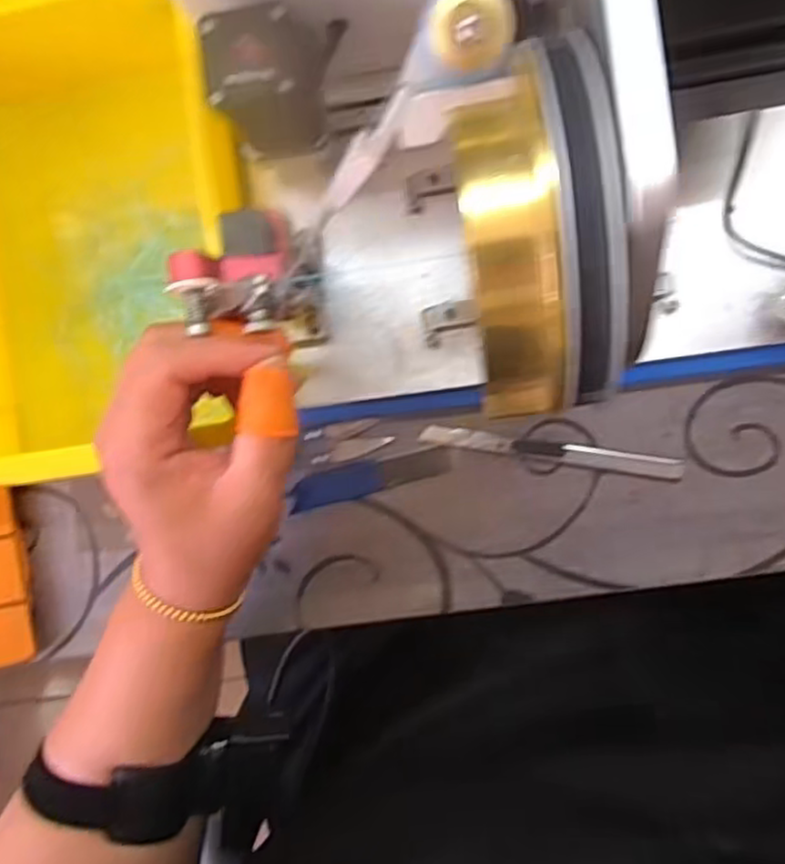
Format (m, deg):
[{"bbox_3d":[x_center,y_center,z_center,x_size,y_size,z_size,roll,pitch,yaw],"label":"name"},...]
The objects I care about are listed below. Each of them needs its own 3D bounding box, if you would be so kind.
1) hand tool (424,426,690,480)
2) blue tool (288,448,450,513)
[{"bbox_3d":[0.087,0.011,0.385,0.140,0.004,0.012,9,91,7],"label":"hand tool"},{"bbox_3d":[-0.013,0.027,0.401,0.093,0.007,0.020,-13,88,7],"label":"blue tool"}]

